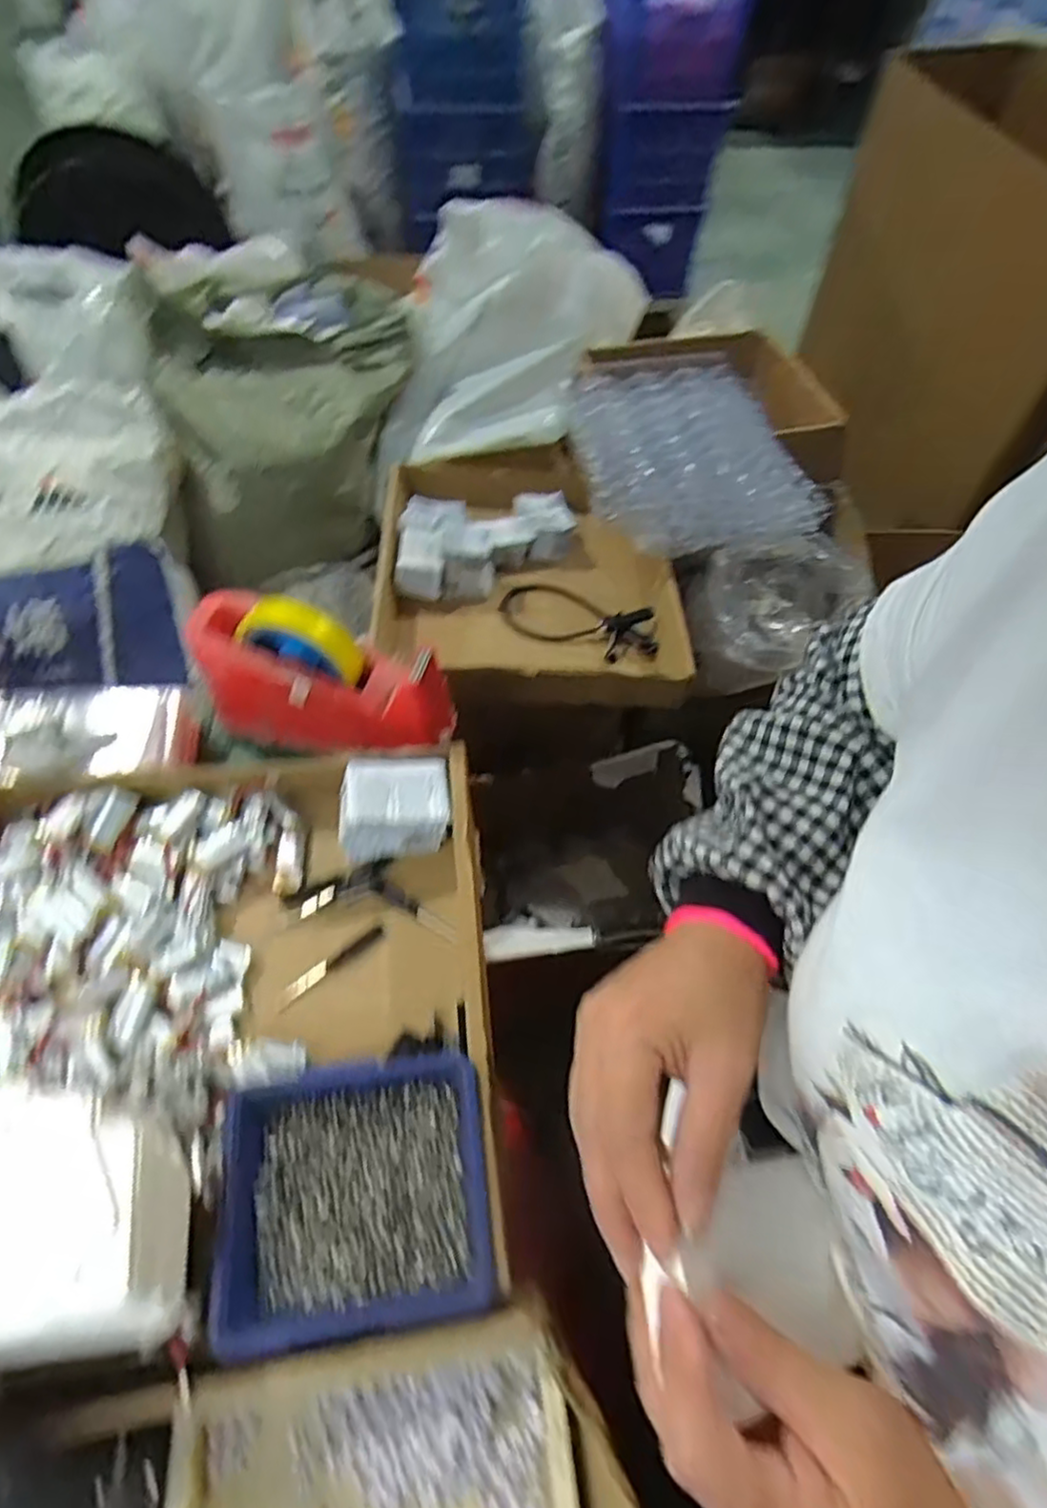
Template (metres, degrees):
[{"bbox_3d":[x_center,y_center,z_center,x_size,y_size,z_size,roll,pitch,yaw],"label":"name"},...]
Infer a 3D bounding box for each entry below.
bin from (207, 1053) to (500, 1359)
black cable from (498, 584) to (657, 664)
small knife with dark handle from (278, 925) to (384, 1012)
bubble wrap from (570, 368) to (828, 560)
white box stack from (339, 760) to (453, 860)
[{"bbox_3d":[-0.092,0.251,0.397,0.140,0.055,0.124,-6,58,-6],"label":"bin"},{"bbox_3d":[0.072,-0.180,0.872,0.207,0.024,0.102,18,59,8],"label":"black cable"},{"bbox_3d":[-0.137,0.149,0.490,0.084,0.004,0.011,-34,65,-21],"label":"small knife with dark handle"},{"bbox_3d":[0.221,-0.405,0.931,0.303,0.082,0.283,-9,59,-8],"label":"bubble wrap"},{"bbox_3d":[-0.098,0.040,0.528,0.082,0.055,0.066,-5,58,-6],"label":"white box stack"}]

